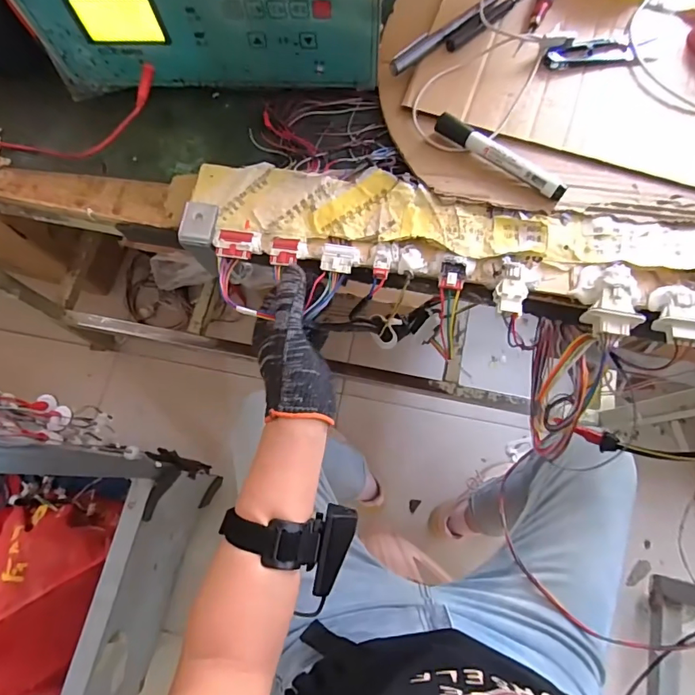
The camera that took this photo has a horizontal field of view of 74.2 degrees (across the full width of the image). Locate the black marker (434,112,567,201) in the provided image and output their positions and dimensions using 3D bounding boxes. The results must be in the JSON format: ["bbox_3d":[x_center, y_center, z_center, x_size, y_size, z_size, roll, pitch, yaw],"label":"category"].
[{"bbox_3d":[0.136,-0.173,0.419,0.133,0.020,0.014,38,78,11],"label":"black marker"}]

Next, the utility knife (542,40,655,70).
[{"bbox_3d":[0.246,-0.291,0.454,0.101,0.007,0.028,-3,74,0],"label":"utility knife"}]

